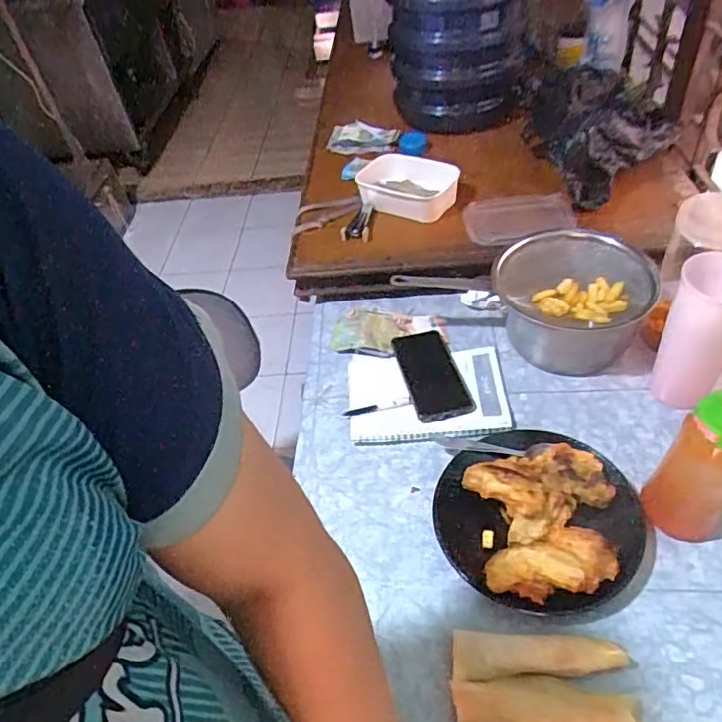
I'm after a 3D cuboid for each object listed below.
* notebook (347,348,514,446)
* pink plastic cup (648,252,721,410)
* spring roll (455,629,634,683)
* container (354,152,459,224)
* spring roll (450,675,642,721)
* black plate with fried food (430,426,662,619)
[{"bbox_3d":[0.089,0.044,0.799,0.212,0.012,0.155,-6,45,3],"label":"notebook"},{"bbox_3d":[0.403,-0.034,0.688,0.079,0.214,0.077,-5,45,5],"label":"pink plastic cup"},{"bbox_3d":[0.165,0.277,0.554,0.154,0.029,0.043,-5,45,5],"label":"spring roll"},{"bbox_3d":[0.081,-0.299,0.999,0.179,0.056,0.107,22,53,27],"label":"container"},{"bbox_3d":[0.165,0.310,0.524,0.159,0.027,0.047,-1,46,8],"label":"spring roll"},{"bbox_3d":[0.199,0.163,0.637,0.224,0.059,0.207,-5,45,5],"label":"black plate with fried food"}]

